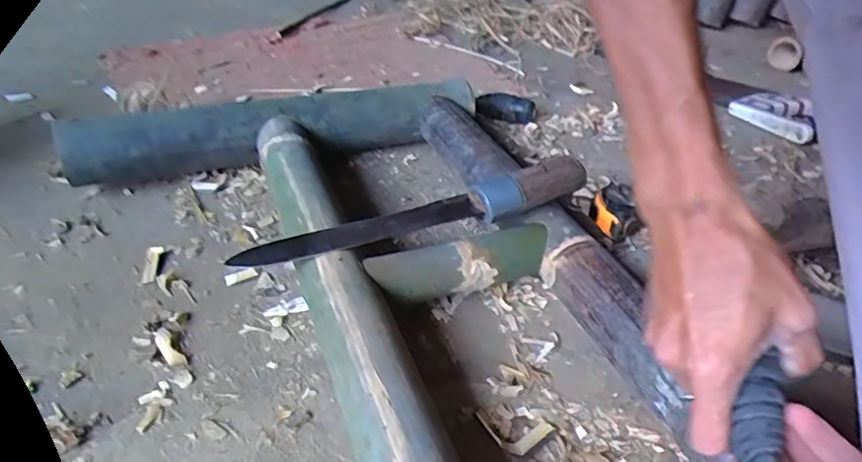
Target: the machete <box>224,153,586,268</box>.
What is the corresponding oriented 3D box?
[{"bbox_3d":[-0.009,-0.018,0.505,0.308,0.038,0.033,-12,38,-17],"label":"machete"}]

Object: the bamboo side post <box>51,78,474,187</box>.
[{"bbox_3d":[-0.176,-0.120,0.710,0.476,0.086,0.074,-10,38,-14],"label":"bamboo side post"}]

